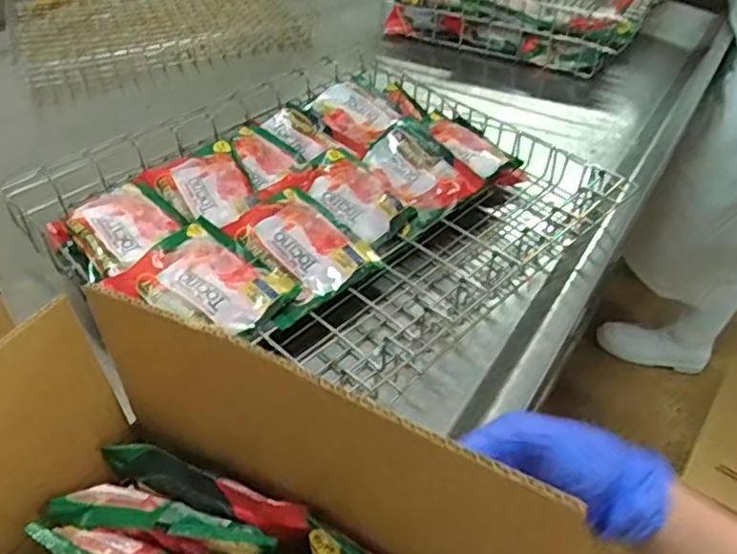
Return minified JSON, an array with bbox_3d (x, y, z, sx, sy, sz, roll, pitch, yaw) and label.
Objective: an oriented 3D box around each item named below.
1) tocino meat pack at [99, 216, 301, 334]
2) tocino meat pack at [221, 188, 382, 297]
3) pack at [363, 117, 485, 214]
[{"bbox_3d":[-0.159,0.003,0.634,0.144,0.023,0.113,27,49,25],"label":"tocino meat pack"},{"bbox_3d":[-0.067,-0.038,0.677,0.133,0.033,0.098,33,52,30],"label":"tocino meat pack"},{"bbox_3d":[0.060,-0.137,0.771,0.095,0.028,0.144,-22,48,-23],"label":"pack"}]

